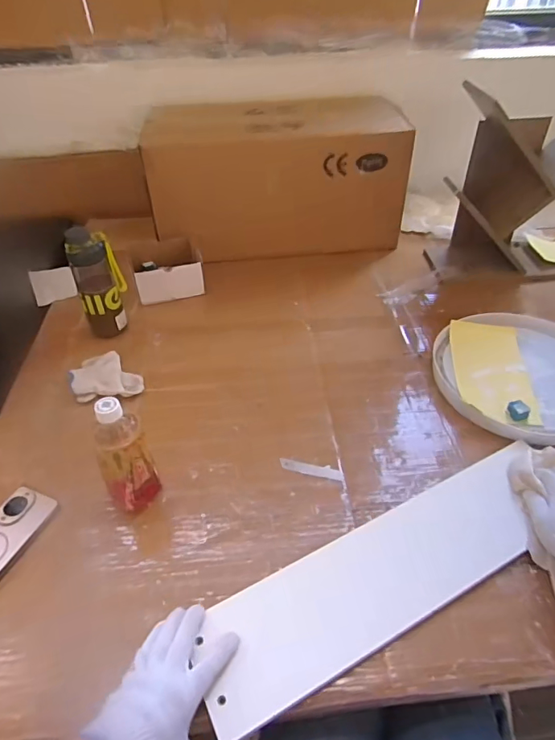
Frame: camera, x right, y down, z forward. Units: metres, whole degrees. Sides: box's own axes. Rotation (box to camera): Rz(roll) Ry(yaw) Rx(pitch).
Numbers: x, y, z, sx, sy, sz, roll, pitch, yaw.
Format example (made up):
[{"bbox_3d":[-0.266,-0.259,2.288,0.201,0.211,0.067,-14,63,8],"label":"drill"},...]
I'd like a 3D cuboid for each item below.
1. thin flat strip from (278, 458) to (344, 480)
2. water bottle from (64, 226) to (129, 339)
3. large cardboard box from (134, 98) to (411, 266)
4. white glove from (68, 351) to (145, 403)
[{"bbox_3d":[0.052,0.150,0.714,0.098,0.004,0.020,9,51,15],"label":"thin flat strip"},{"bbox_3d":[-0.346,-0.175,0.912,0.088,0.205,0.076,-15,44,-16],"label":"water bottle"},{"bbox_3d":[-0.002,-0.490,1.190,0.602,0.276,0.294,-6,43,-4],"label":"large cardboard box"},{"bbox_3d":[-0.310,0.011,0.850,0.114,0.025,0.119,-1,42,1],"label":"white glove"}]

